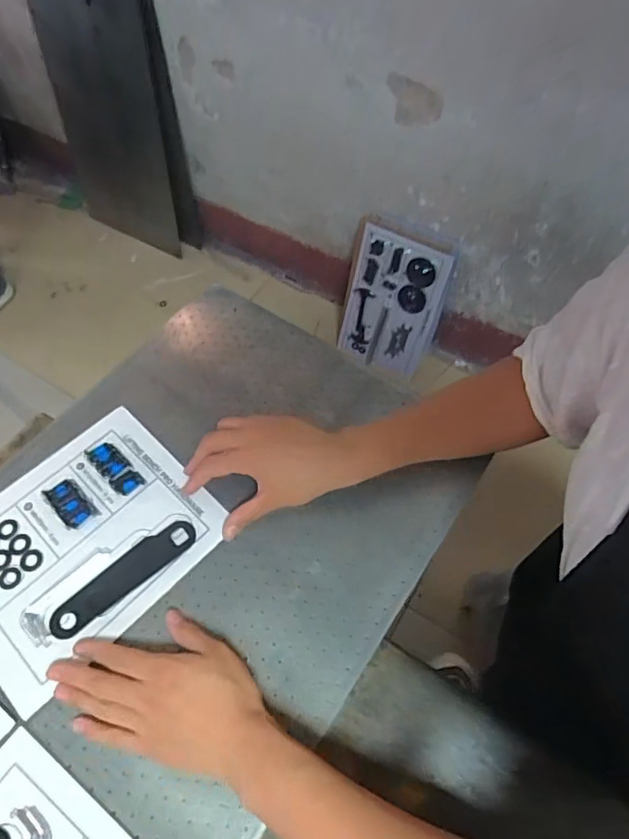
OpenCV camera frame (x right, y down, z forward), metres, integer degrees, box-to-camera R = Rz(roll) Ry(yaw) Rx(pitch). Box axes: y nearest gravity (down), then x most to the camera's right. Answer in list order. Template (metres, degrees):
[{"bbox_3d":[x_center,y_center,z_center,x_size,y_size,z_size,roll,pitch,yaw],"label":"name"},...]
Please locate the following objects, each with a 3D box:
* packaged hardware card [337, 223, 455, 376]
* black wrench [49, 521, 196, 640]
[{"bbox_3d":[0.187,-0.285,1.315,0.247,0.366,0.045,29,47,15],"label":"packaged hardware card"},{"bbox_3d":[-0.168,0.140,0.462,0.137,0.007,0.031,-39,66,-18],"label":"black wrench"}]

